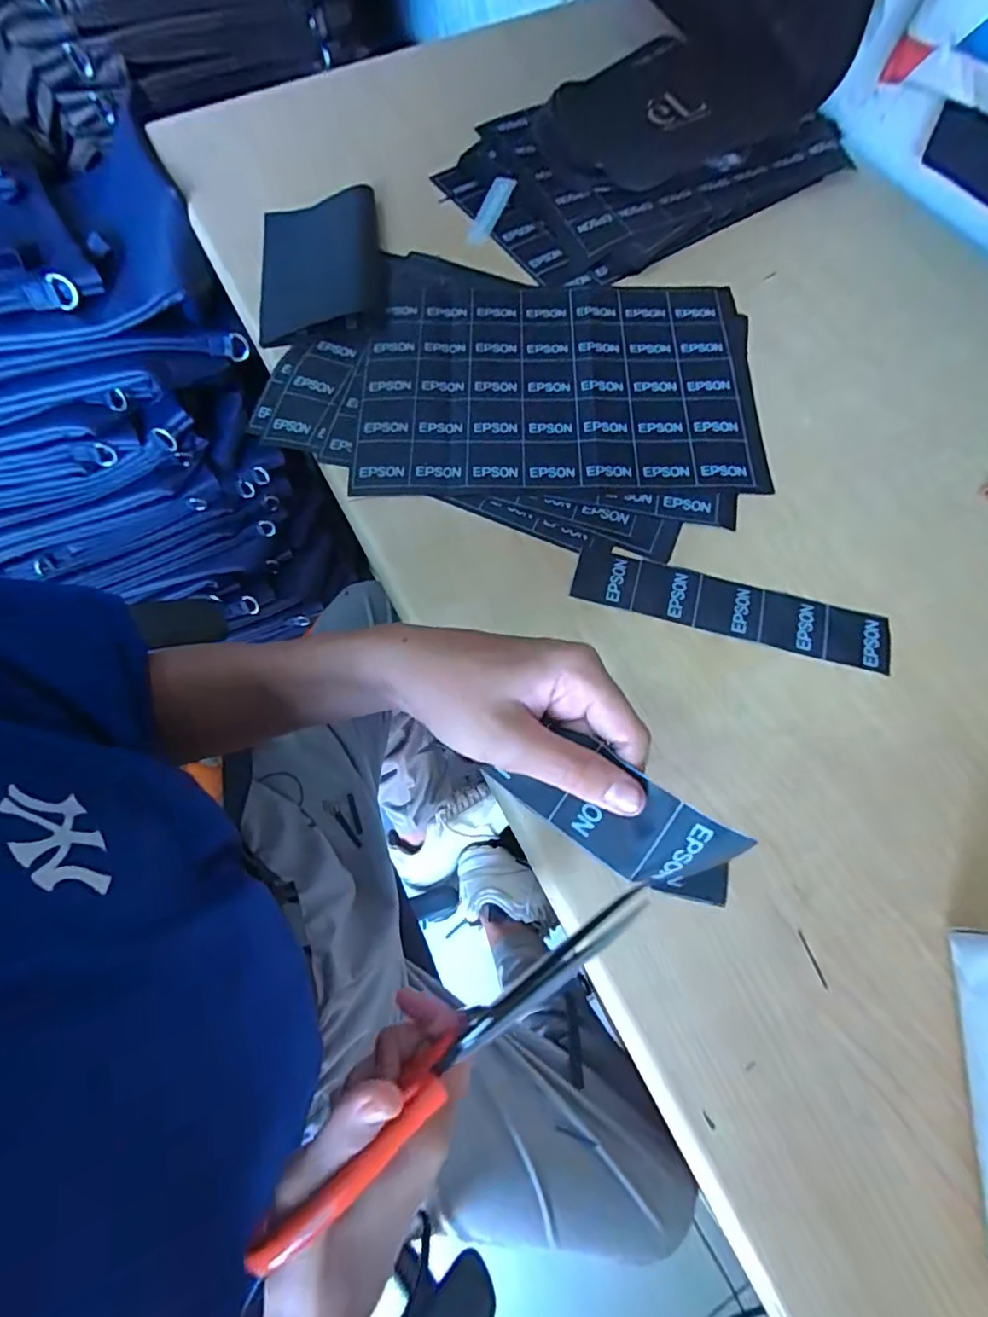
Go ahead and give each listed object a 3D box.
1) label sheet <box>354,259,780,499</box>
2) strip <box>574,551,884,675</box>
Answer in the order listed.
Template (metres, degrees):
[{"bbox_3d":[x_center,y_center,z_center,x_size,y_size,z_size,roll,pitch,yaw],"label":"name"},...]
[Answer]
[{"bbox_3d":[0.049,-0.223,0.434,0.291,0.004,0.230,1,69,1],"label":"label sheet"},{"bbox_3d":[0.149,-0.032,0.358,0.194,0.004,0.038,15,70,6],"label":"strip"}]

